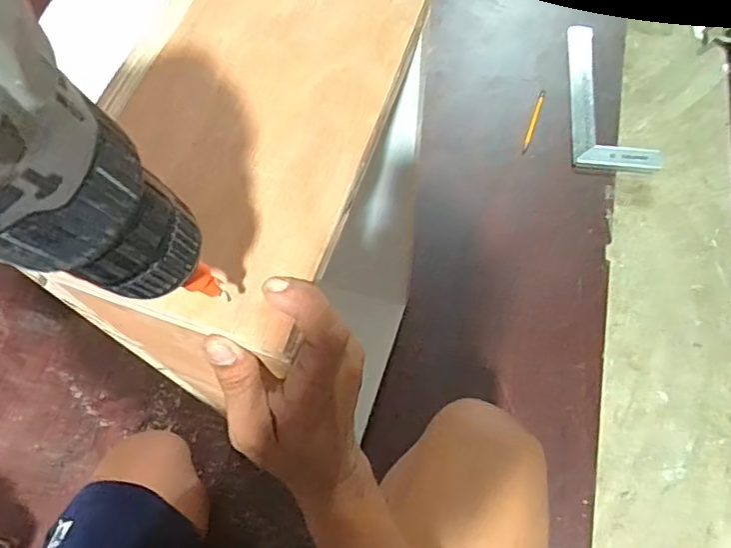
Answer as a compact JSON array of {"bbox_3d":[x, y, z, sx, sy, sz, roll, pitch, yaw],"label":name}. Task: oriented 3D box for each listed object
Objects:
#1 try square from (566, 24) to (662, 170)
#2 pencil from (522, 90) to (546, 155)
[{"bbox_3d":[0.420,-0.304,0.977,0.137,0.025,0.297,5,66,4],"label":"try square"},{"bbox_3d":[0.283,-0.255,0.959,0.011,0.009,0.137,18,67,9],"label":"pencil"}]

